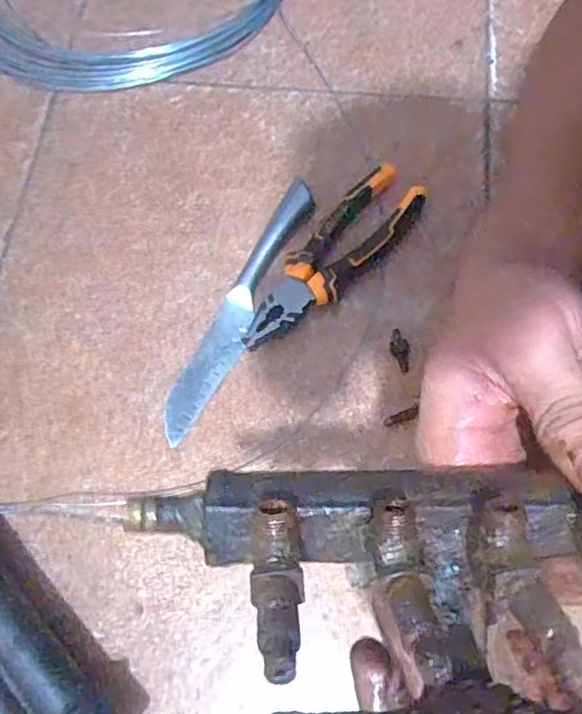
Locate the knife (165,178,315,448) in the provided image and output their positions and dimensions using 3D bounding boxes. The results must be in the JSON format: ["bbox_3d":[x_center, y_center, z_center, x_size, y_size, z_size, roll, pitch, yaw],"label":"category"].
[{"bbox_3d":[-0.039,-0.042,0.468,0.031,0.020,0.232,23,72,10],"label":"knife"}]

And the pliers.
[{"bbox_3d":[0.031,-0.078,0.476,0.056,0.024,0.189,43,76,16],"label":"pliers"}]

